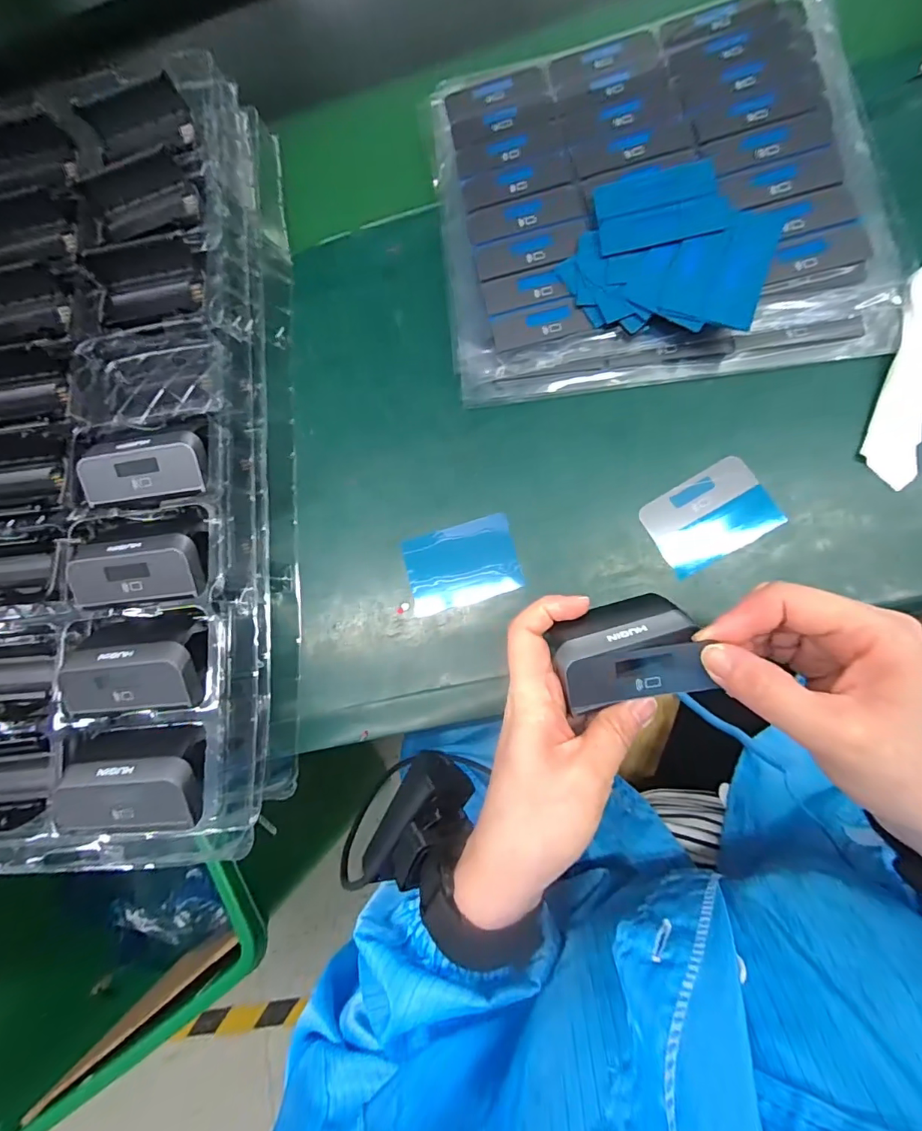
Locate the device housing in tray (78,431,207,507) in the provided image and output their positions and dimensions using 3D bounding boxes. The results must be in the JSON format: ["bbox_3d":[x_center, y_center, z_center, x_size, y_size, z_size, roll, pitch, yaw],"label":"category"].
[{"bbox_3d":[-0.184,-0.057,0.281,0.077,0.022,0.037,-5,102,9],"label":"device housing in tray"}]

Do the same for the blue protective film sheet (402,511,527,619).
[{"bbox_3d":[0.001,-0.001,0.306,0.070,0.004,0.051,-16,81,3],"label":"blue protective film sheet"}]

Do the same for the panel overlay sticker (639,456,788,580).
[{"bbox_3d":[0.150,-0.030,0.286,0.070,0.004,0.050,-30,76,3],"label":"panel overlay sticker"}]

